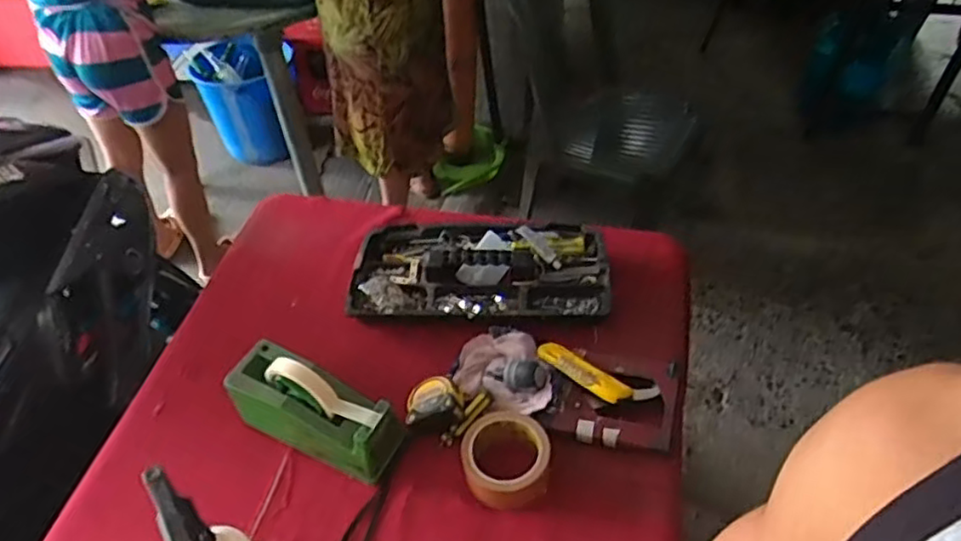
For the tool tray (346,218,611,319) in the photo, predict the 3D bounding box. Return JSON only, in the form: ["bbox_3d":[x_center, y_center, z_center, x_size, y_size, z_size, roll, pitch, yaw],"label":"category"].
[{"bbox_3d":[-0.001,-0.003,0.954,0.363,0.051,0.181,3,47,5],"label":"tool tray"}]

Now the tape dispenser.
[{"bbox_3d":[-0.198,0.163,0.791,0.209,0.117,0.077,20,51,20],"label":"tape dispenser"}]

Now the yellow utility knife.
[{"bbox_3d":[0.140,0.129,0.821,0.153,0.013,0.045,19,50,19],"label":"yellow utility knife"}]

